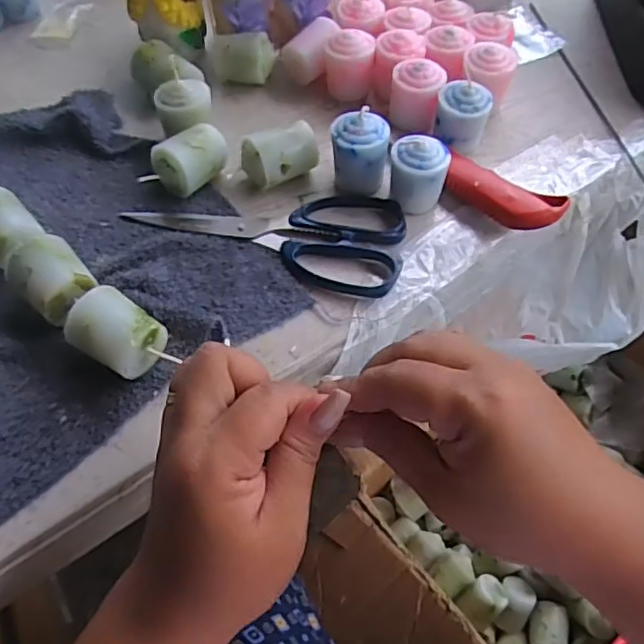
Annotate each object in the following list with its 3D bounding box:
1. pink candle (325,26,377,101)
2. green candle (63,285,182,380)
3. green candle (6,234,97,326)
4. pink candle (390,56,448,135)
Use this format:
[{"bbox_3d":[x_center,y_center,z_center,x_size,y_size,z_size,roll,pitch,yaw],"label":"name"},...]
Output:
[{"bbox_3d":[0.021,-0.202,0.467,0.037,0.047,0.043,-2,56,-1],"label":"pink candle"},{"bbox_3d":[-0.110,0.008,0.328,0.049,0.034,0.036,30,61,20],"label":"green candle"},{"bbox_3d":[-0.154,-0.023,0.350,0.053,0.034,0.037,38,64,23],"label":"green candle"},{"bbox_3d":[0.069,-0.165,0.438,0.035,0.040,0.040,10,56,8],"label":"pink candle"}]

